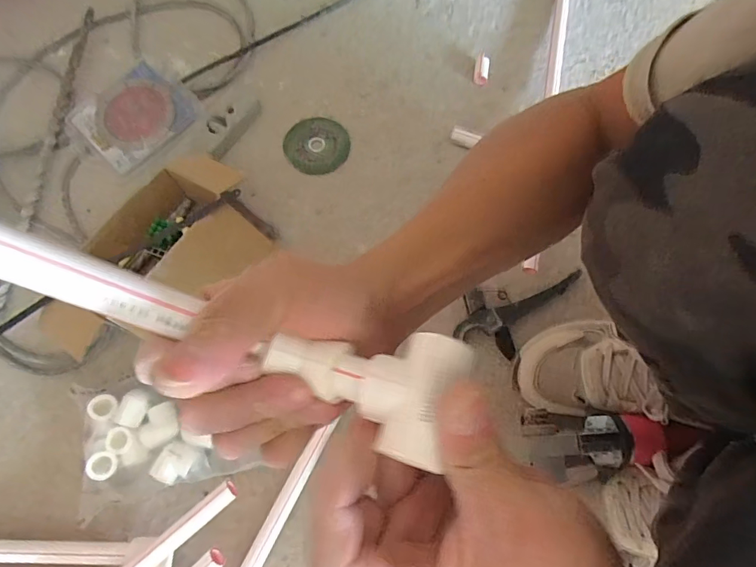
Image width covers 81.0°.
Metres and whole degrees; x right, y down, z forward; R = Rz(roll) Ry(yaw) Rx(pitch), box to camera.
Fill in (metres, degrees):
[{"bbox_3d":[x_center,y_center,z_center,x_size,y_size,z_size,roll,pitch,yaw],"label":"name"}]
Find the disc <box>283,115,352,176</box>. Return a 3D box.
[{"bbox_3d":[-0.088,-0.200,0.643,0.092,0.011,0.086,1,73,-2],"label":"disc"}]

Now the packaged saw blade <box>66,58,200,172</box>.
[{"bbox_3d":[-0.350,-0.243,0.634,0.137,0.024,0.148,42,76,10],"label":"packaged saw blade"}]

